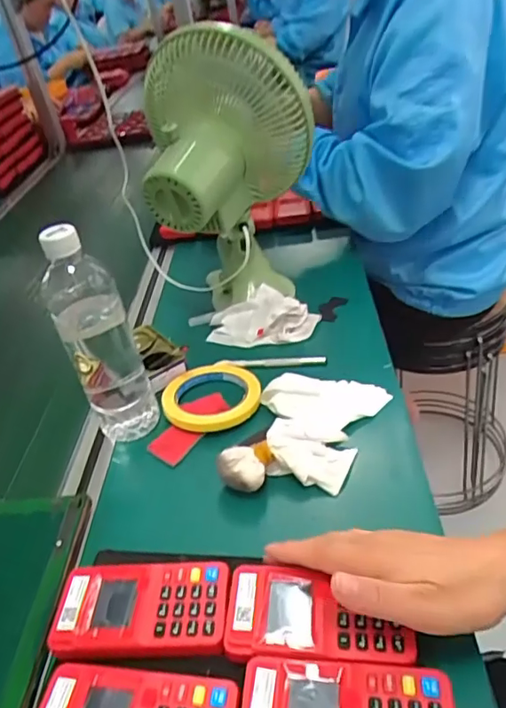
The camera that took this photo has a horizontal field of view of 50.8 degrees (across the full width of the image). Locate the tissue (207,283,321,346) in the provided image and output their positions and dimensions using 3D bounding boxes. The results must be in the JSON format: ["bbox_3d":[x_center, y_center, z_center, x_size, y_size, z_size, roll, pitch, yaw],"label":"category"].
[{"bbox_3d":[0.012,-0.052,0.651,0.123,0.034,0.080,5,39,22],"label":"tissue"}]

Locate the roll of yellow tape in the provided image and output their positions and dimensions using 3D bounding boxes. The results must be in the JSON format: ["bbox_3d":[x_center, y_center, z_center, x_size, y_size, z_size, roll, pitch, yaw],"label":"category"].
[{"bbox_3d":[-0.043,0.042,0.557,0.100,0.018,0.101,-8,36,6],"label":"roll of yellow tape"}]

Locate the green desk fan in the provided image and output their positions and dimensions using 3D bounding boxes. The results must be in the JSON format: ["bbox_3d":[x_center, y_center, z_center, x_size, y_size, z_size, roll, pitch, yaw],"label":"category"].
[{"bbox_3d":[-0.025,-0.195,0.620,0.166,0.297,0.183,-10,36,3],"label":"green desk fan"}]

